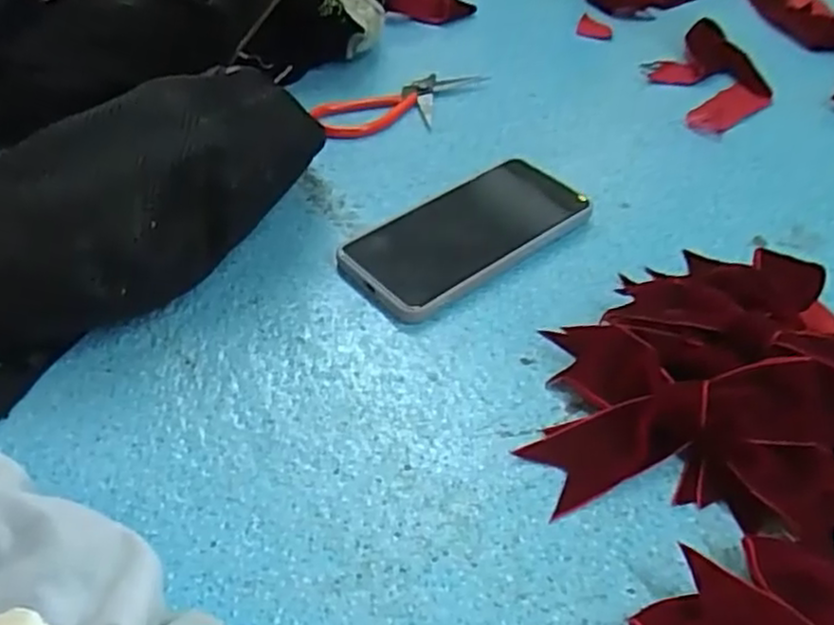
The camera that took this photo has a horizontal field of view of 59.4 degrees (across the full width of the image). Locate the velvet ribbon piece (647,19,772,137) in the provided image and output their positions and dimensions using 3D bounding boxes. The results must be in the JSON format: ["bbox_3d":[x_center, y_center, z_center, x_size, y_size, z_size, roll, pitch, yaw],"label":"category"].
[{"bbox_3d":[0.253,-0.209,0.638,0.088,0.020,0.154,-7,46,-8],"label":"velvet ribbon piece"}]

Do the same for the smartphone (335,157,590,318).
[{"bbox_3d":[0.032,-0.054,0.476,0.167,0.017,0.081,-30,53,-27],"label":"smartphone"}]

